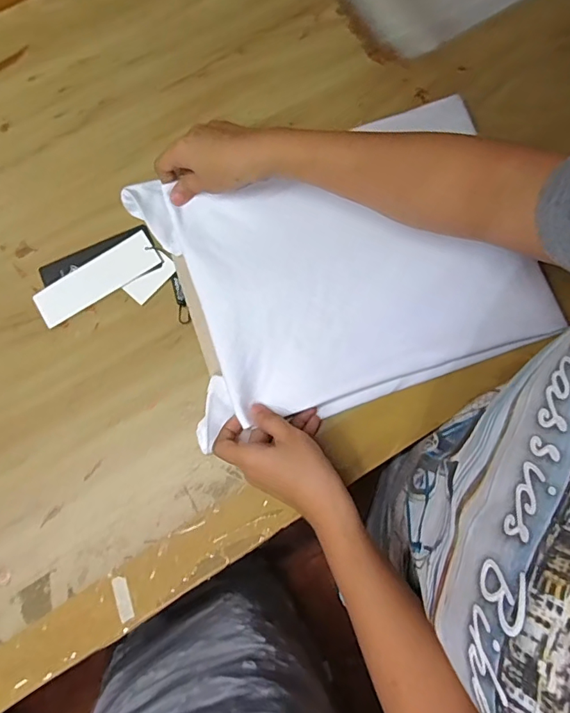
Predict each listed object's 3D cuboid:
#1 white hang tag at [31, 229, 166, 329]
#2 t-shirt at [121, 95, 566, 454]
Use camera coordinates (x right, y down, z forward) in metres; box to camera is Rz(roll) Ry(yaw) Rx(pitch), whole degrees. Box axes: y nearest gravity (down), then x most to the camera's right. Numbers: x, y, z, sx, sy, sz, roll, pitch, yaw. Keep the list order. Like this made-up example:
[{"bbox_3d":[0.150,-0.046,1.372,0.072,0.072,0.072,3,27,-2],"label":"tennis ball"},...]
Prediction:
[{"bbox_3d":[-0.178,-0.075,0.451,0.119,0.004,0.041,-32,80,-5],"label":"white hang tag"},{"bbox_3d":[0.051,-0.085,0.438,0.323,0.028,0.250,-19,80,-4],"label":"t-shirt"}]

